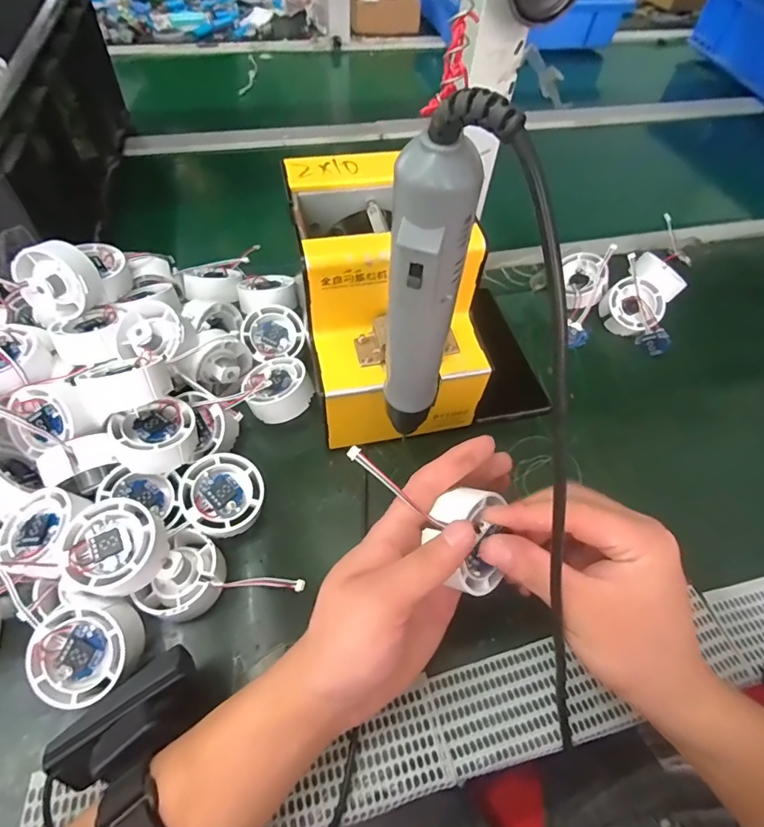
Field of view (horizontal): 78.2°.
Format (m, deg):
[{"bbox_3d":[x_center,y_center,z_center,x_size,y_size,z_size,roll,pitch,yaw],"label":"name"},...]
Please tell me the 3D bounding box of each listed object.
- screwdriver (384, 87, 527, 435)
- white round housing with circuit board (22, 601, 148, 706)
[{"bbox_3d":[0.018,-0.046,0.218,0.035,0.188,0.027,6,55,0],"label":"screwdriver"},{"bbox_3d":[-0.170,0.137,0.273,0.053,0.021,0.051,0,80,-2],"label":"white round housing with circuit board"}]

